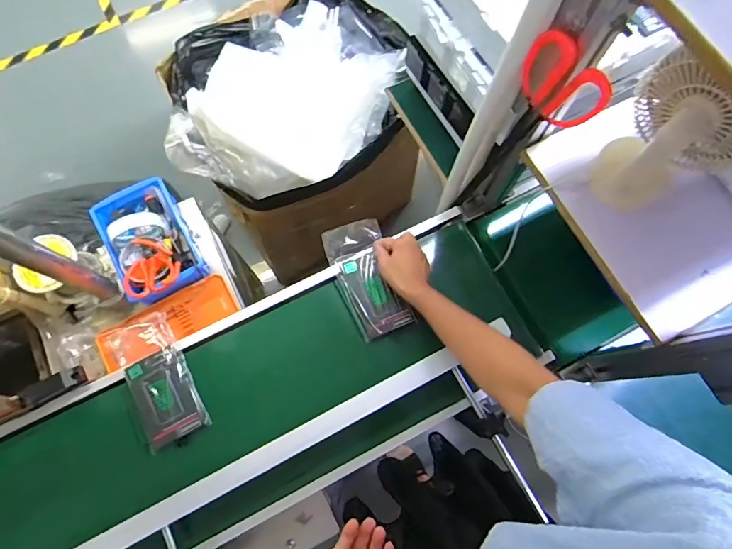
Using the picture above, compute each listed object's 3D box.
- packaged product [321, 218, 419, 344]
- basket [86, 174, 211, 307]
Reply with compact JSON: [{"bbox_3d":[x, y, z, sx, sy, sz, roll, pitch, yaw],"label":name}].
[{"bbox_3d":[0.001,0.004,0.702,0.094,0.021,0.191,-22,75,4],"label":"packaged product"},{"bbox_3d":[-0.394,-0.059,0.805,0.142,0.079,0.223,-26,76,-8],"label":"basket"}]

